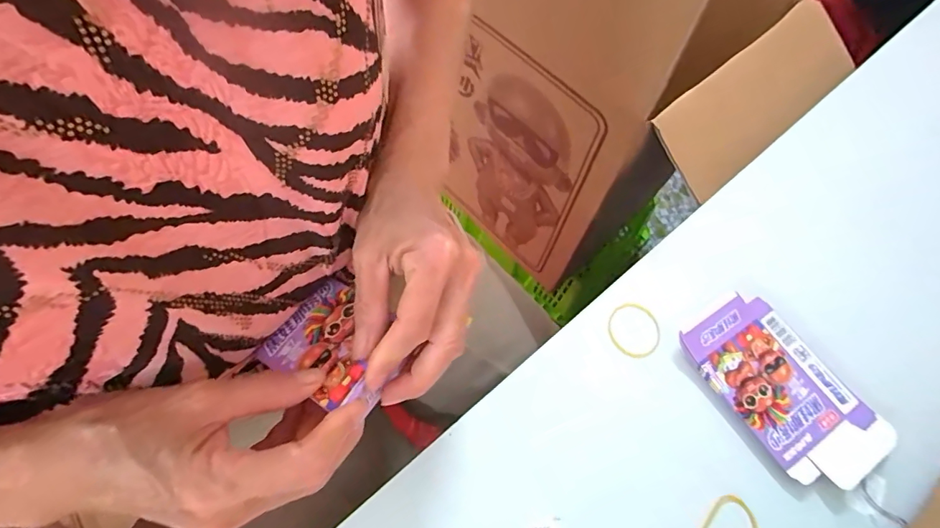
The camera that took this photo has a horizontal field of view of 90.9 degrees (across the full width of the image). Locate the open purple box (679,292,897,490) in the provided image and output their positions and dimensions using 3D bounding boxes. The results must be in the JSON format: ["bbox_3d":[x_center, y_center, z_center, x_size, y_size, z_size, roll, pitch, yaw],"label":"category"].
[{"bbox_3d":[0.235,0.093,0.348,0.082,0.017,0.142,-32,70,-15],"label":"open purple box"}]

